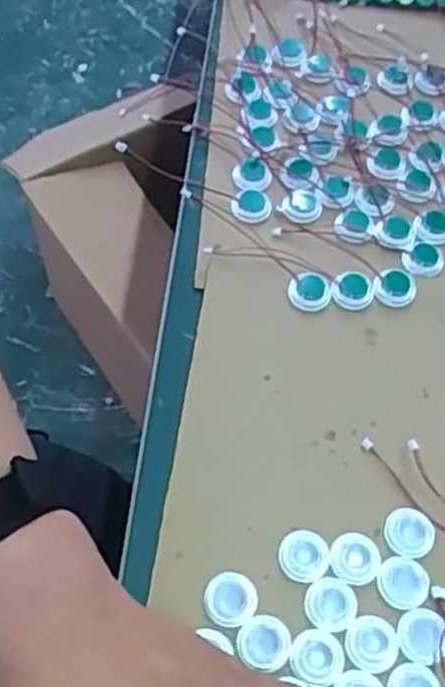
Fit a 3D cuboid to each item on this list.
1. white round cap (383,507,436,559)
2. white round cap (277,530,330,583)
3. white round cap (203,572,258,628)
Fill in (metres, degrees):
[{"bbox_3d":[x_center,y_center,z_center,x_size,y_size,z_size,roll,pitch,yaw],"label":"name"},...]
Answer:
[{"bbox_3d":[0.087,0.087,0.352,0.022,0.004,0.023,1,60,-2],"label":"white round cap"},{"bbox_3d":[0.037,0.096,0.345,0.022,0.004,0.022,1,60,-2],"label":"white round cap"},{"bbox_3d":[0.004,0.113,0.334,0.023,0.005,0.022,1,60,-2],"label":"white round cap"}]

